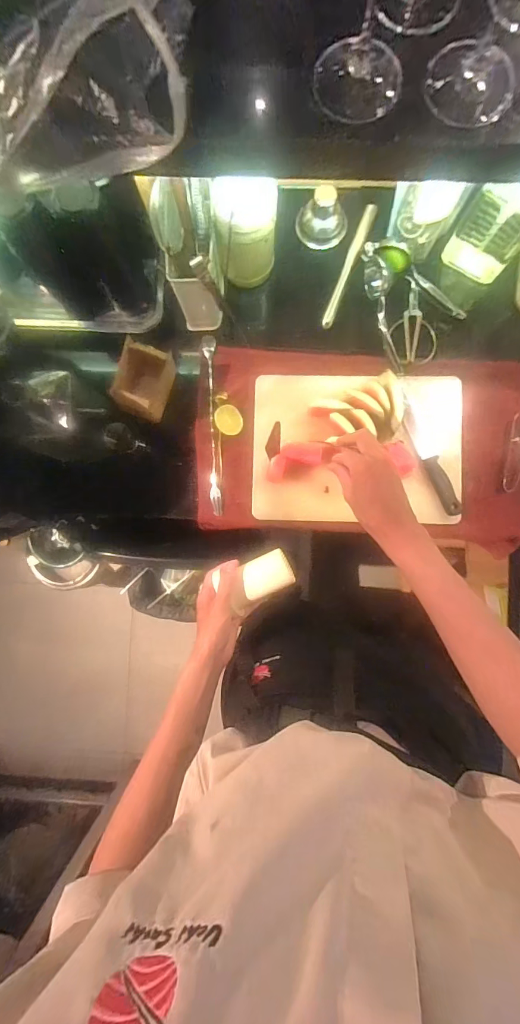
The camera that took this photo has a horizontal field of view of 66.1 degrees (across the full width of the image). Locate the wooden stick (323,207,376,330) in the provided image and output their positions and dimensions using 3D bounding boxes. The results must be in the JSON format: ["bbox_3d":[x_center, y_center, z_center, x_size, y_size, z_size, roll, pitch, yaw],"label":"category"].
[{"bbox_3d":[0.150,-0.416,0.678,0.019,0.020,0.214,22,88,3],"label":"wooden stick"}]

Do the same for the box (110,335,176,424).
[{"bbox_3d":[-0.188,-0.209,0.658,0.072,0.083,0.109,19,88,3],"label":"box"}]

